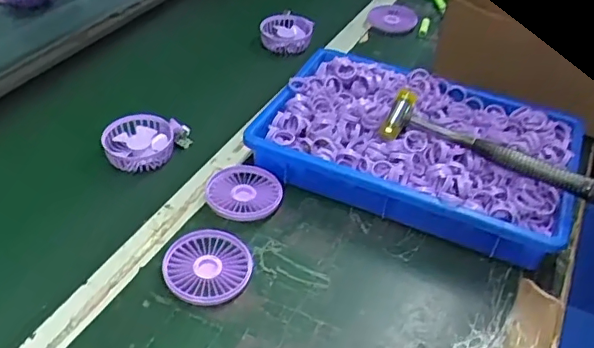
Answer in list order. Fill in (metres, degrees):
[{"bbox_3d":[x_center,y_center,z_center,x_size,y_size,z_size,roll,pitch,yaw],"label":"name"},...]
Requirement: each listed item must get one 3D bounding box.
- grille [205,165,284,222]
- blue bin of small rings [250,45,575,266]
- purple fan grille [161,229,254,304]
[{"bbox_3d":[-0.062,0.023,0.663,0.088,0.022,0.079,-7,42,-11],"label":"grille"},{"bbox_3d":[0.150,-0.043,0.709,0.362,0.082,0.243,18,43,17],"label":"blue bin of small rings"},{"bbox_3d":[-0.091,0.095,0.580,0.083,0.019,0.088,2,41,-1],"label":"purple fan grille"}]

